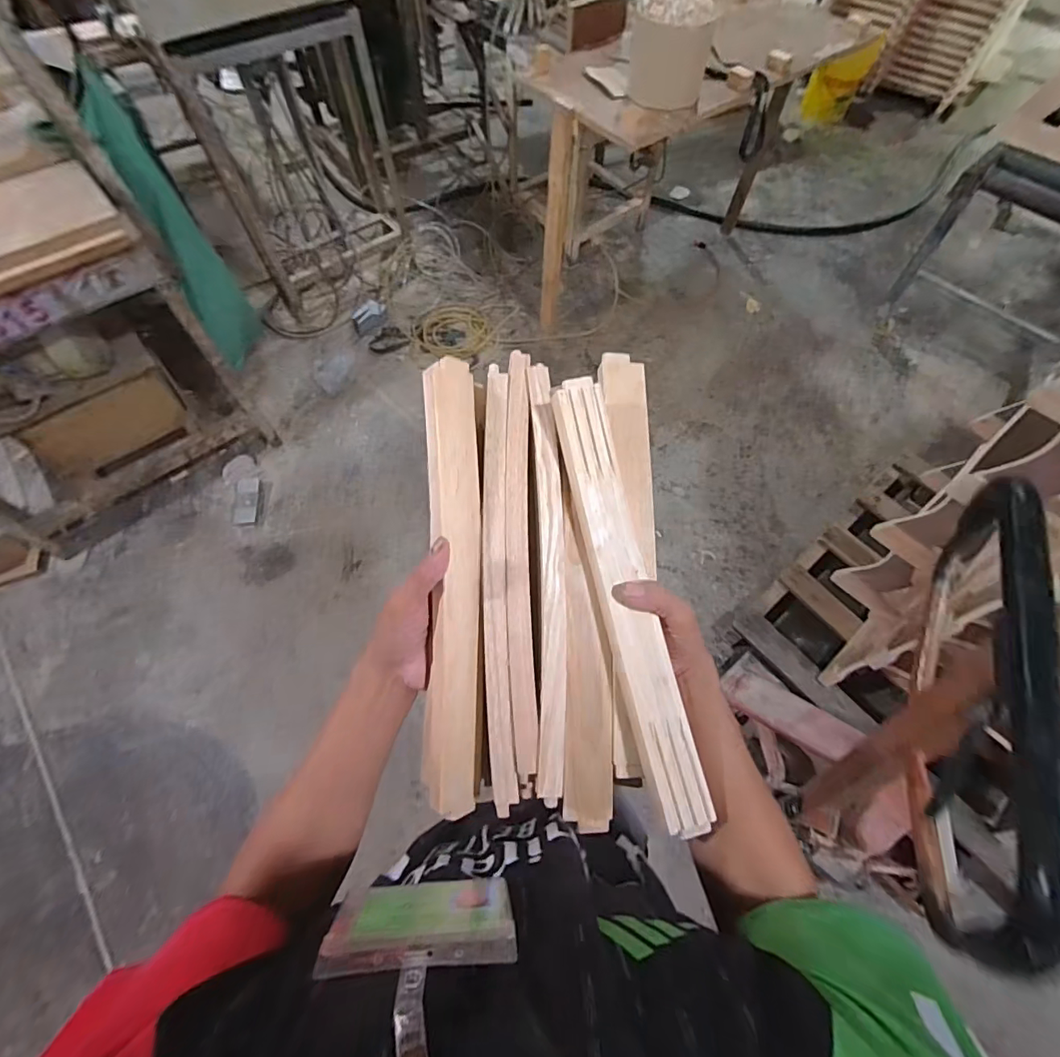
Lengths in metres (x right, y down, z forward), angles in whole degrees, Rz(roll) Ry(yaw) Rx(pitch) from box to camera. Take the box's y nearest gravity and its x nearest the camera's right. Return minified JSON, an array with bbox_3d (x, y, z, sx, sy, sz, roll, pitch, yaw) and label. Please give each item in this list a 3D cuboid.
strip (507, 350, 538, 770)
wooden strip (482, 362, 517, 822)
[{"bbox_3d":[-0.009,0.017,0.458,0.024,0.012,0.393,-1,78,-2],"label":"strip"},{"bbox_3d":[-0.030,0.042,0.451,0.026,0.010,0.399,-1,79,-2],"label":"wooden strip"}]

